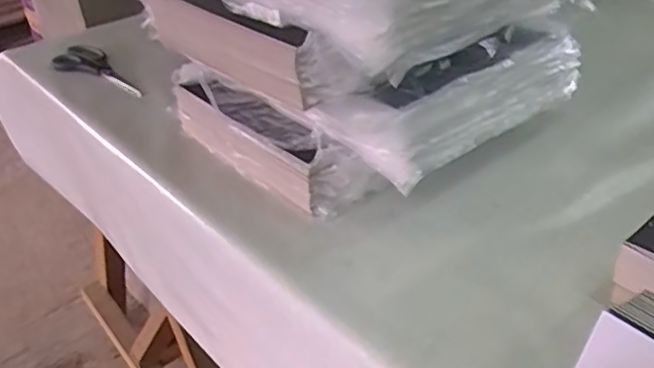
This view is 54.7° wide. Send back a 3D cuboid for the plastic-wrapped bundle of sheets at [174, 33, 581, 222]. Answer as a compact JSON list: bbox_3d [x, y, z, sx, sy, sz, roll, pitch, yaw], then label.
[{"bbox_3d":[0.050,-0.112,0.743,0.336,0.129,0.323,-27,41,-31],"label":"plastic-wrapped bundle of sheets"}]

